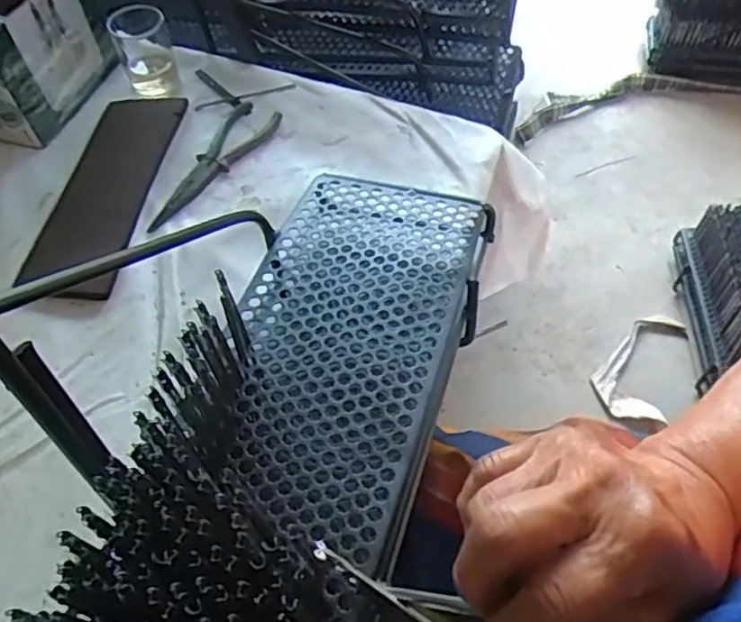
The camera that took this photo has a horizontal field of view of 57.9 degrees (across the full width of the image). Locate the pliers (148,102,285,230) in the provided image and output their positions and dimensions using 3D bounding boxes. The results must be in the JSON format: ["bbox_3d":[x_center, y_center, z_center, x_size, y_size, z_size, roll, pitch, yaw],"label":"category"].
[{"bbox_3d":[-0.154,-0.144,0.657,0.049,0.009,0.184,20,56,15],"label":"pliers"}]

